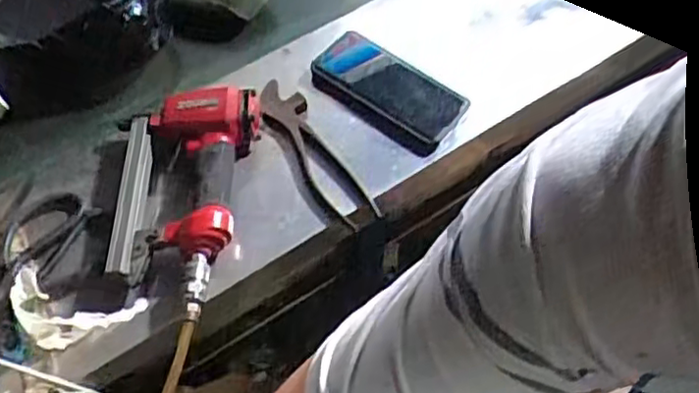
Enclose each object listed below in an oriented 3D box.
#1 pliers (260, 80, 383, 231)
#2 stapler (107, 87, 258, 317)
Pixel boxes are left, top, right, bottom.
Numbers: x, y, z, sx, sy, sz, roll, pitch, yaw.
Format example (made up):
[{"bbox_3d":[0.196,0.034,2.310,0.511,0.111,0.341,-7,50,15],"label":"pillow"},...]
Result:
[{"bbox_3d":[-0.040,-0.044,0.704,0.058,0.024,0.187,-24,63,-17],"label":"pliers"},{"bbox_3d":[-0.169,-0.006,0.658,0.132,0.042,0.239,9,58,2],"label":"stapler"}]

